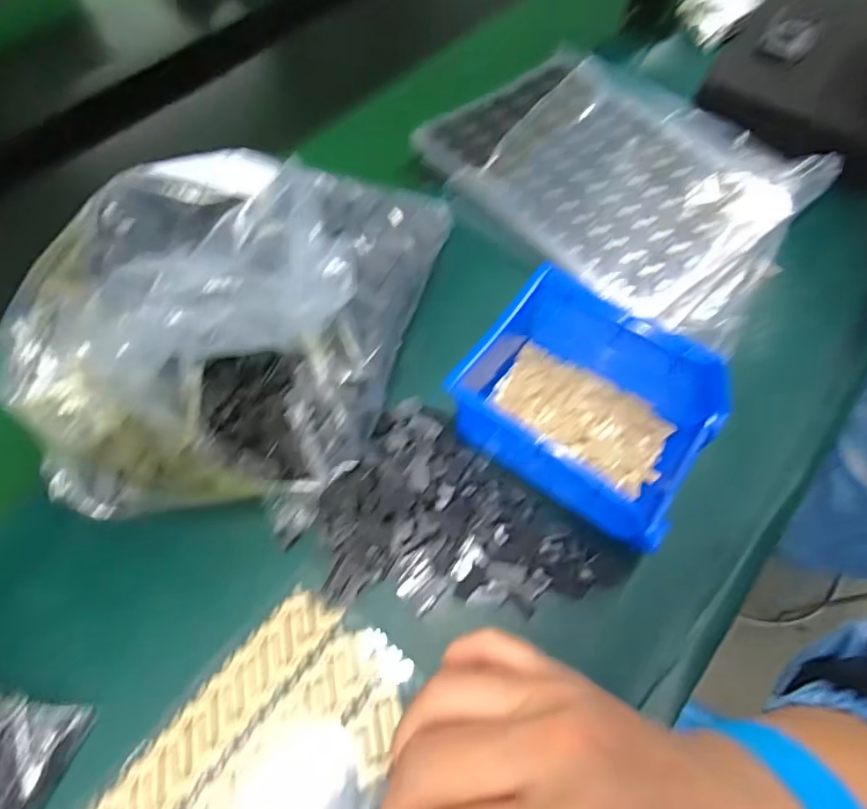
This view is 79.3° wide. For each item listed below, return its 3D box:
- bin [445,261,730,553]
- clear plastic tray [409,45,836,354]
[{"bbox_3d":[0.095,-0.005,0.313,0.143,0.061,0.120,33,69,16],"label":"bin"},{"bbox_3d":[0.153,-0.192,0.428,0.220,0.016,0.291,-42,72,-17],"label":"clear plastic tray"}]

